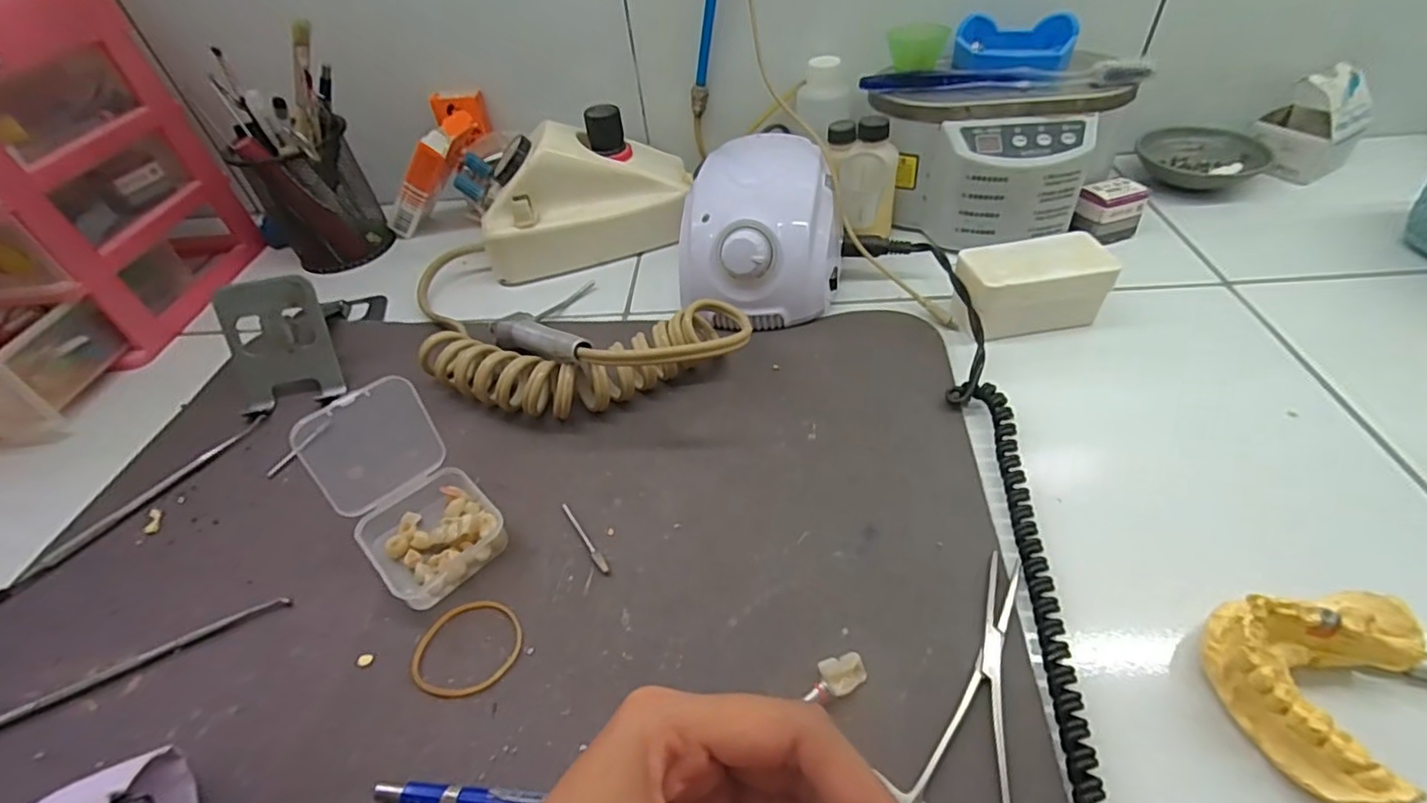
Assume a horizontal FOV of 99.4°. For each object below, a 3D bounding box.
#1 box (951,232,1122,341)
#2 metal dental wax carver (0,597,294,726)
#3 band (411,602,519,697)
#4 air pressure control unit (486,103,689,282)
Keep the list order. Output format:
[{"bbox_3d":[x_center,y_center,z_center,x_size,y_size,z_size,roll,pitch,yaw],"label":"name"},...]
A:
[{"bbox_3d":[0.192,-0.071,0.373,0.087,0.039,0.047,-7,46,1],"label":"box"},{"bbox_3d":[-0.265,0.118,0.266,0.144,0.006,0.010,-24,48,-15],"label":"metal dental wax carver"},{"bbox_3d":[-0.106,0.106,0.262,0.044,0.004,0.042,-4,46,4],"label":"band"},{"bbox_3d":[-0.099,-0.163,0.469,0.164,0.086,0.071,-18,47,-10],"label":"air pressure control unit"}]

